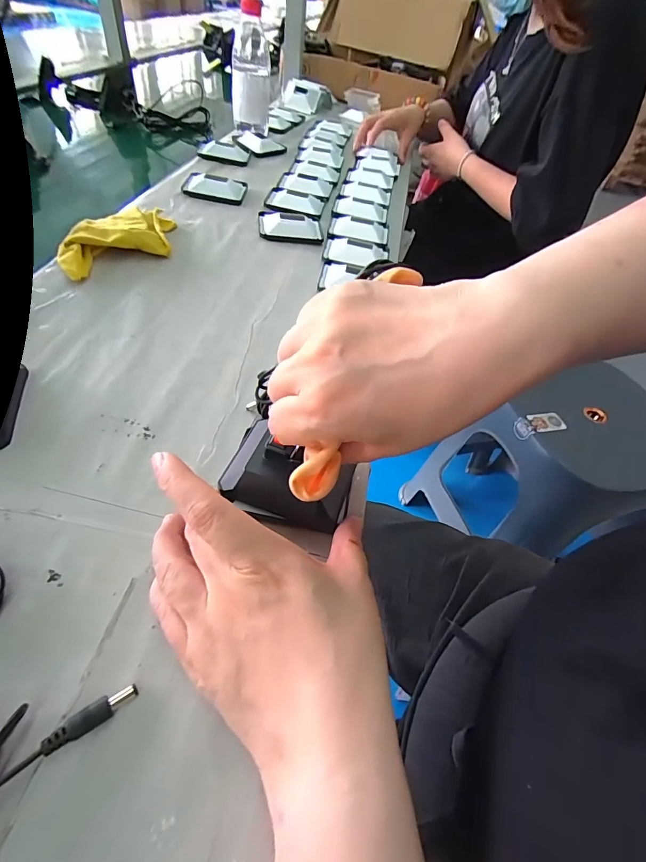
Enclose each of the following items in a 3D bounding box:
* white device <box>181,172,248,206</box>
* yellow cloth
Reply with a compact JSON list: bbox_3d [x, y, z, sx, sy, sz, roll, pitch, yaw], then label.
[{"bbox_3d":[-0.149,-0.335,0.548,0.079,0.026,0.069,3,49,-7],"label":"white device"},{"bbox_3d":[-0.211,-0.201,0.416,0.079,0.031,0.141,38,54,22],"label":"yellow cloth"}]

